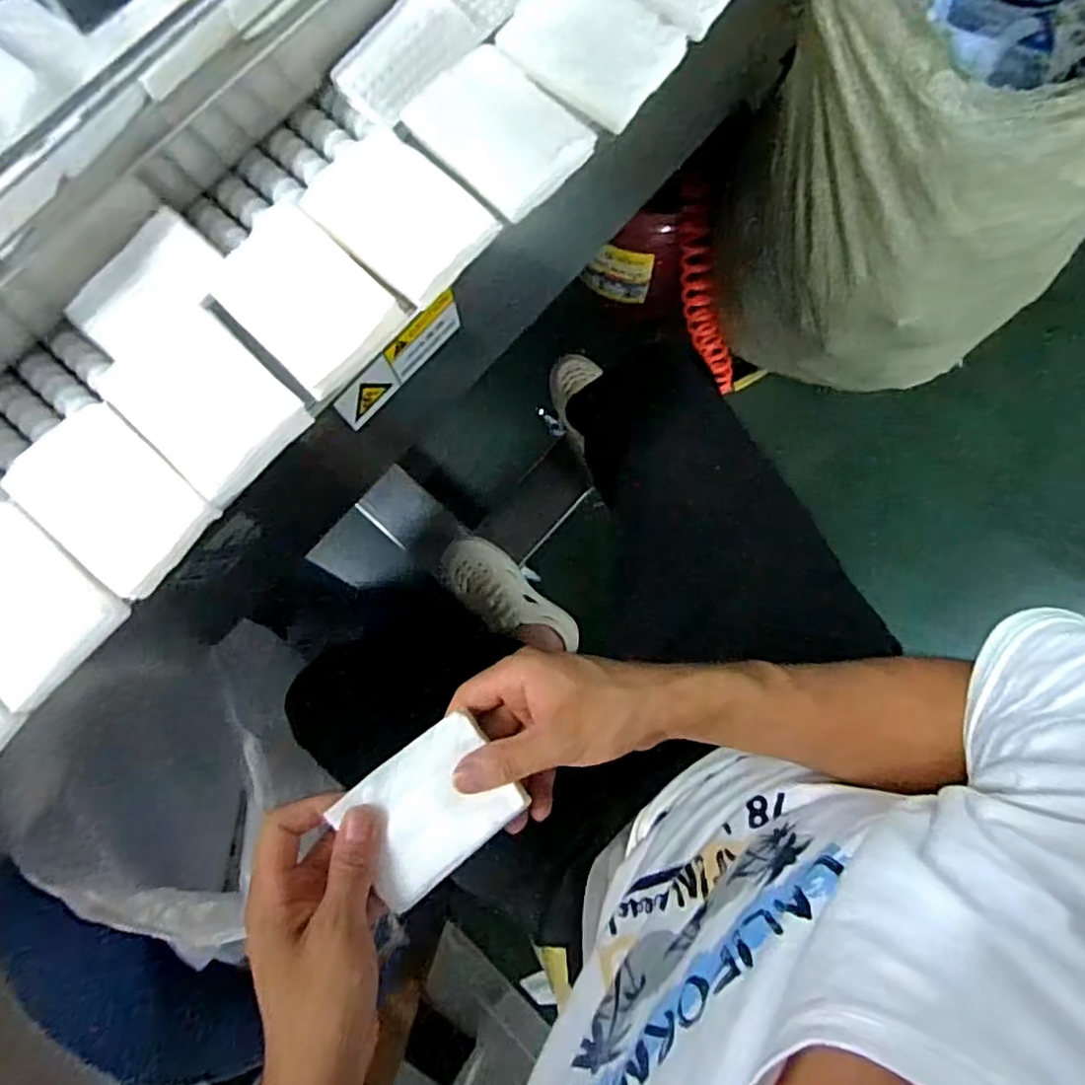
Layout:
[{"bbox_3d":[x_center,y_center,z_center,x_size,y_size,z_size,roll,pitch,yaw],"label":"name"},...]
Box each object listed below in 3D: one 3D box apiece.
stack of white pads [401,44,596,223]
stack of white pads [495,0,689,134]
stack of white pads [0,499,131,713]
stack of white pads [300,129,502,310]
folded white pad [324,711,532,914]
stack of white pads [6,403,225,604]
[{"bbox_3d":[-0.026,-0.256,0.409,0.101,0.010,0.073,44,83,5],"label":"stack of white pads"},{"bbox_3d":[0.030,-0.324,0.420,0.108,0.014,0.081,39,83,5],"label":"stack of white pads"},{"bbox_3d":[-0.291,0.030,0.358,0.101,0.024,0.081,41,83,5],"label":"stack of white pads"},{"bbox_3d":[-0.086,-0.199,0.396,0.104,0.007,0.075,42,83,5],"label":"stack of white pads"},{"bbox_3d":[-0.067,0.158,0.391,0.094,0.010,0.074,-36,83,-6],"label":"folded white pad"},{"bbox_3d":[-0.237,-0.025,0.362,0.099,0.014,0.067,42,83,5],"label":"stack of white pads"}]

